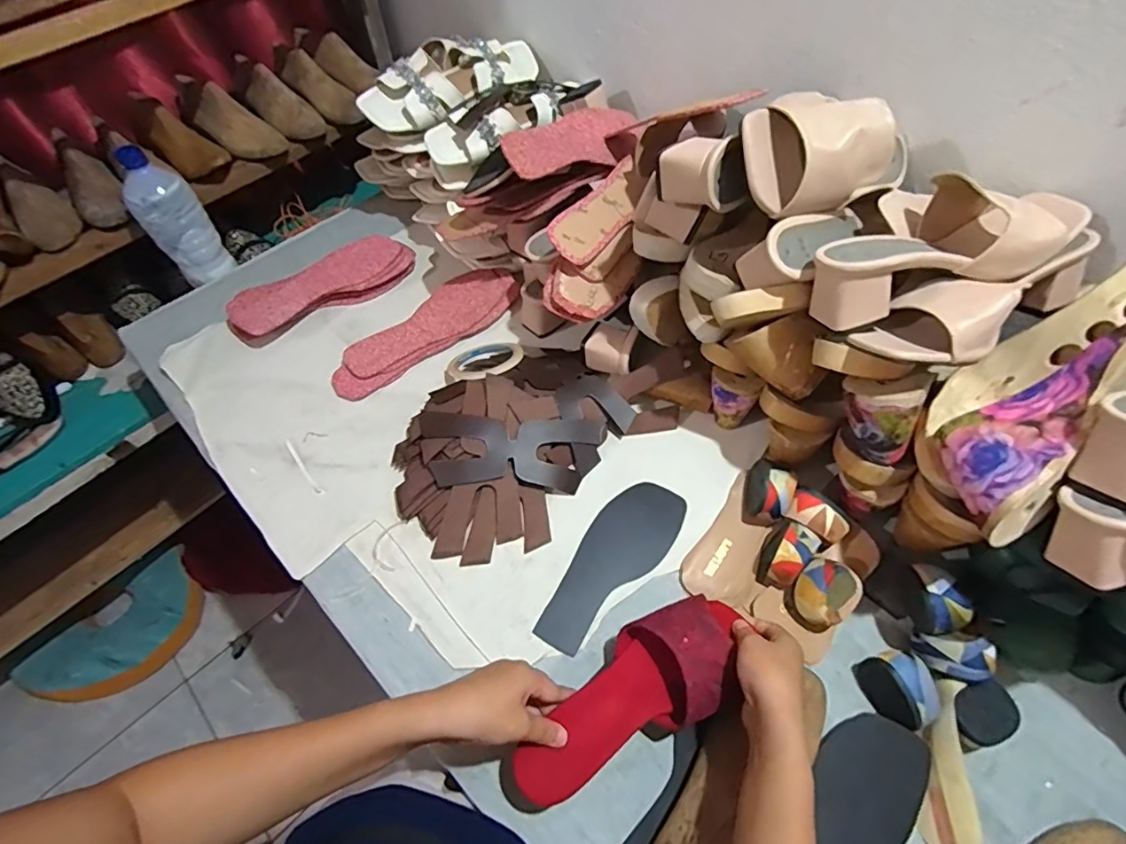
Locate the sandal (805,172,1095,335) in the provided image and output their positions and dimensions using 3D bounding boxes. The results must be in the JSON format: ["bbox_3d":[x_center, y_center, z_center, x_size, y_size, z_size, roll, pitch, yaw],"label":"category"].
[{"bbox_3d":[0.319,-0.148,0.454,0.224,0.074,0.099,-19,58,-10],"label":"sandal"}]

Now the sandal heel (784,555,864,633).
[{"bbox_3d":[0.252,0.169,0.530,0.054,0.054,0.053,-38,63,-22],"label":"sandal heel"}]

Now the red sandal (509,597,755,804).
[{"bbox_3d":[0.063,0.231,0.462,0.222,0.042,0.087,-34,62,-16],"label":"red sandal"}]

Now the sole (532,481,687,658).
[{"bbox_3d":[0.052,0.146,0.574,0.077,0.007,0.205,33,64,21],"label":"sole"}]

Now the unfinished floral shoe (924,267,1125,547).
[{"bbox_3d":[0.393,-0.026,0.429,0.264,0.095,0.117,-44,63,1],"label":"unfinished floral shoe"}]

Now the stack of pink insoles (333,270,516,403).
[{"bbox_3d":[-0.186,-0.126,0.751,0.282,0.030,0.088,-38,63,-20],"label":"stack of pink insoles"}]

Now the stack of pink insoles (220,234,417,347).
[{"bbox_3d":[-0.346,-0.198,0.792,0.267,0.042,0.089,-33,62,-18],"label":"stack of pink insoles"}]

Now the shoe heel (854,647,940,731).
[{"bbox_3d":[0.301,0.238,0.484,0.047,0.041,0.065,-15,58,-8],"label":"shoe heel"}]

